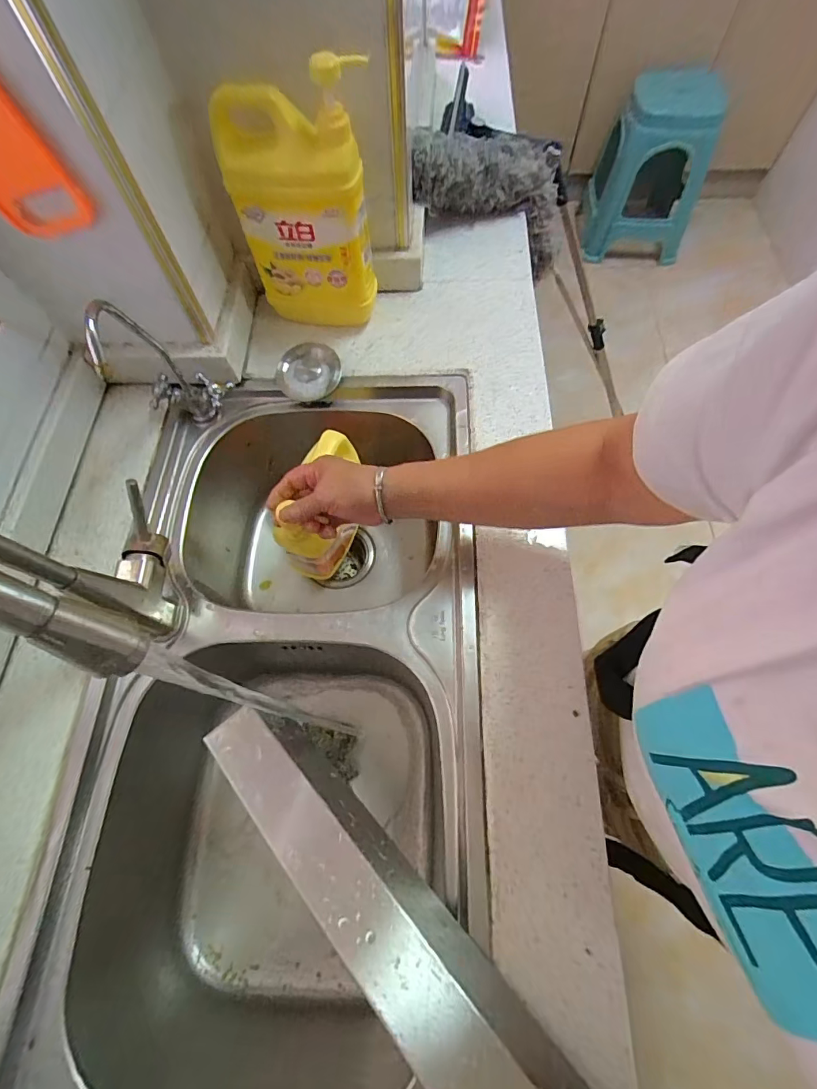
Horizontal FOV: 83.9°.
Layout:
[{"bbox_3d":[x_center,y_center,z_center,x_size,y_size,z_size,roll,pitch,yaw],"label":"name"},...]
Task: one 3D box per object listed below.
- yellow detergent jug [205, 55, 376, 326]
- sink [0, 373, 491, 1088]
[{"bbox_3d":[-0.115,-0.368,0.521,0.136,0.246,0.077,19,68,11],"label":"yellow detergent jug"},{"bbox_3d":[-0.123,0.165,0.557,0.394,0.240,0.727,2,67,3],"label":"sink"}]

